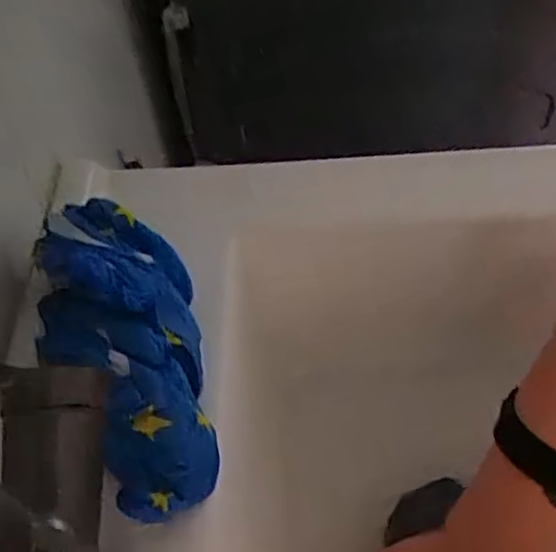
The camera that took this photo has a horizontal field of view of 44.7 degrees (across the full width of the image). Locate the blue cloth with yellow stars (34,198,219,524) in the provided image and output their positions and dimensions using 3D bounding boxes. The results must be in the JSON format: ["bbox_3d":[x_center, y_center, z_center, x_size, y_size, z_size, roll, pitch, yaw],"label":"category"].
[{"bbox_3d":[-0.079,0.033,0.348,0.078,0.045,0.171,-19,65,-10],"label":"blue cloth with yellow stars"}]

